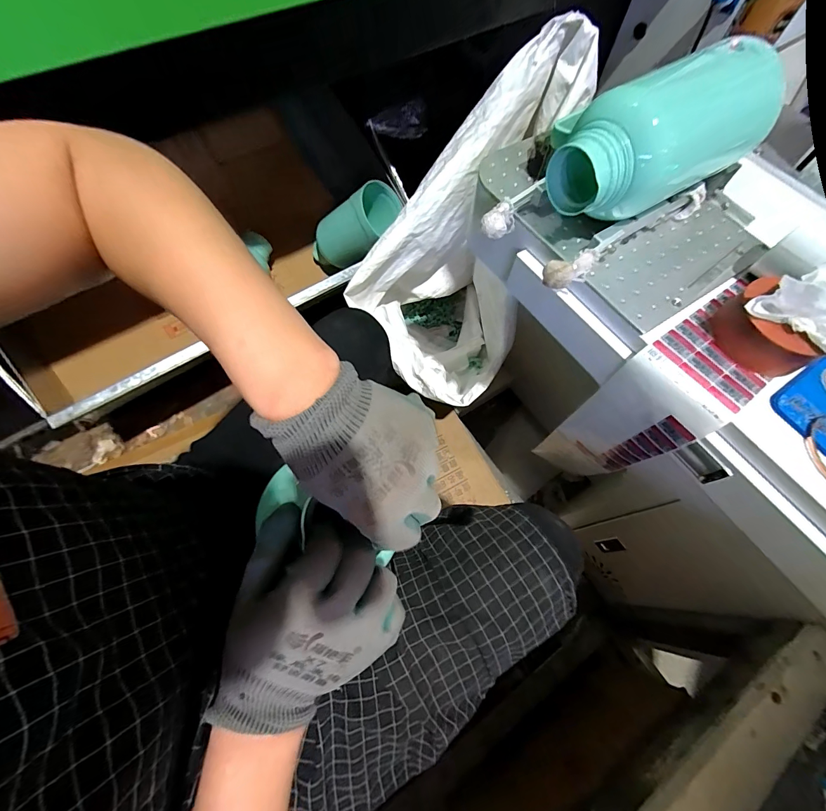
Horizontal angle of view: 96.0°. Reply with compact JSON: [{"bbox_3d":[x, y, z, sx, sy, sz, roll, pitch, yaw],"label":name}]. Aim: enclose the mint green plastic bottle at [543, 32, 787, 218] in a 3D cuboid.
[{"bbox_3d":[0.273,-0.295,0.409,0.246,0.109,0.094,-25,69,-14],"label":"mint green plastic bottle"}]

